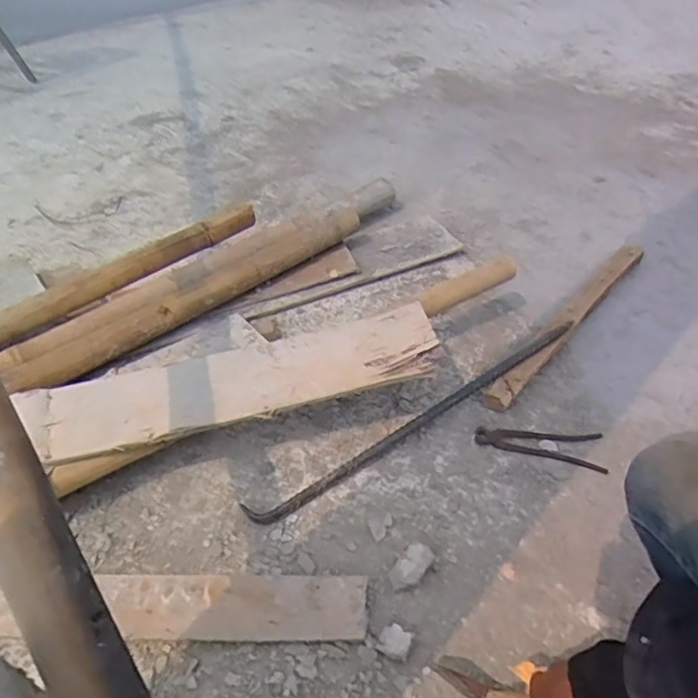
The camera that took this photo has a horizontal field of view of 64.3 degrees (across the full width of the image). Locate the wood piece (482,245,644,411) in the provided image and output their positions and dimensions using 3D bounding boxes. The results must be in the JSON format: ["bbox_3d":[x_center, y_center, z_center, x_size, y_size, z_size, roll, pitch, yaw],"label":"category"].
[{"bbox_3d":[0.459,-0.061,1.158,0.065,0.048,0.571,31,55,31],"label":"wood piece"}]

